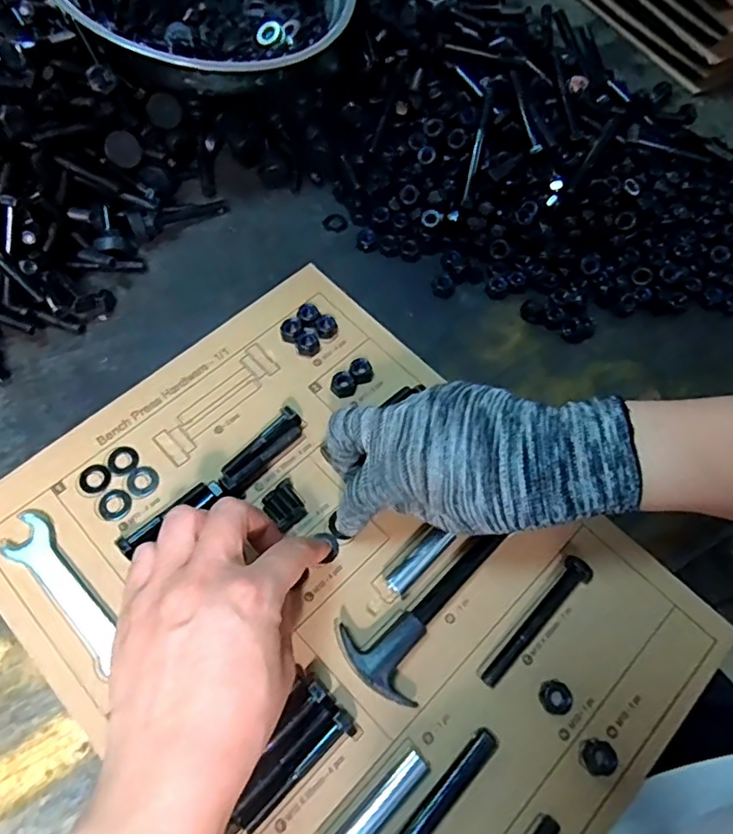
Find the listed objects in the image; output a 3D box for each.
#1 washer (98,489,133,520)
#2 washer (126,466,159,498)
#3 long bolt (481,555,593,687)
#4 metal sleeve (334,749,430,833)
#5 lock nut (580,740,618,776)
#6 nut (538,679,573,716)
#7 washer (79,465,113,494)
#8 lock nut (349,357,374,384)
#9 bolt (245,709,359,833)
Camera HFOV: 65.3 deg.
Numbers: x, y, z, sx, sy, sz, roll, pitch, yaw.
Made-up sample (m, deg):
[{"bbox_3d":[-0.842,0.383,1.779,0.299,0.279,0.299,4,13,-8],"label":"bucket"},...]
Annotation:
[{"bbox_3d":[-0.157,0.054,0.357,0.020,0.004,0.019,1,64,-1],"label":"washer"},{"bbox_3d":[-0.143,0.041,0.365,0.019,0.004,0.020,1,64,-1],"label":"washer"},{"bbox_3d":[0.099,0.118,0.331,0.016,0.016,0.088,42,69,17],"label":"long bolt"},{"bbox_3d":[0.005,0.199,0.290,0.066,0.011,0.015,-40,71,-19],"label":"metal sleeve"},{"bbox_3d":[0.125,0.181,0.306,0.017,0.007,0.016,1,64,-1],"label":"lock nut"},{"bbox_3d":[0.105,0.155,0.319,0.017,0.006,0.017,1,64,-1],"label":"nut"},{"bbox_3d":[-0.173,0.038,0.363,0.019,0.004,0.020,-33,69,-17],"label":"washer"},{"bbox_3d":[-0.003,-0.033,0.403,0.017,0.010,0.016,1,64,-1],"label":"lock nut"},{"bbox_3d":[-0.033,0.183,0.295,0.070,0.012,0.012,-41,71,-19],"label":"bolt"}]

